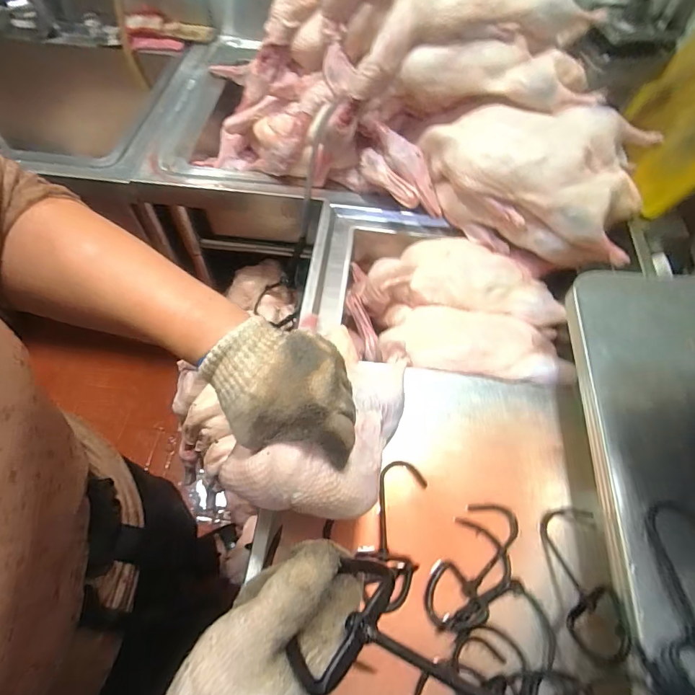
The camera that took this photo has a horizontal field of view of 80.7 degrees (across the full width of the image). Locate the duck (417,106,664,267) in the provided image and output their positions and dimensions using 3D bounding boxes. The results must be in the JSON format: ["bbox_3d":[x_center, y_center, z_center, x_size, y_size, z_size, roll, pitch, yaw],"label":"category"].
[{"bbox_3d":[0.283,-0.274,0.640,0.337,0.140,0.170,19,61,7],"label":"duck"}]

